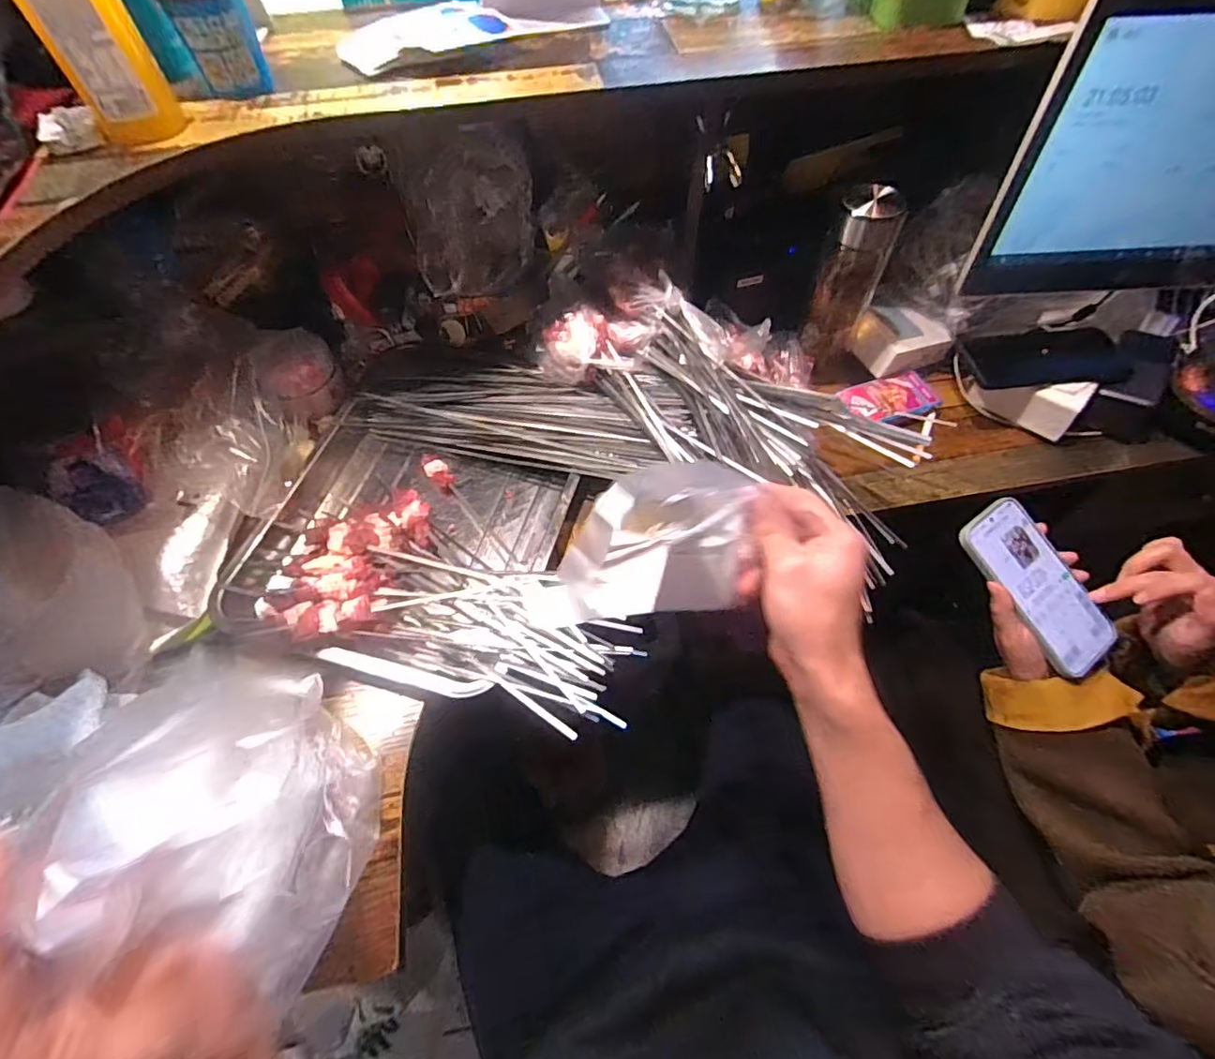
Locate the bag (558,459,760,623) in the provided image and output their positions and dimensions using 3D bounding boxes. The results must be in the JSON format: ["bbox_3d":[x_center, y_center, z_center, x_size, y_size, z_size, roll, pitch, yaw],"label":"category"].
[{"bbox_3d":[0.034,0.004,0.370,0.122,0.058,0.092,-3,58,0],"label":"bag"}]

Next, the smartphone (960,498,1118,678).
[{"bbox_3d":[0.395,0.051,0.502,0.084,0.015,0.161,-31,81,-19],"label":"smartphone"}]

